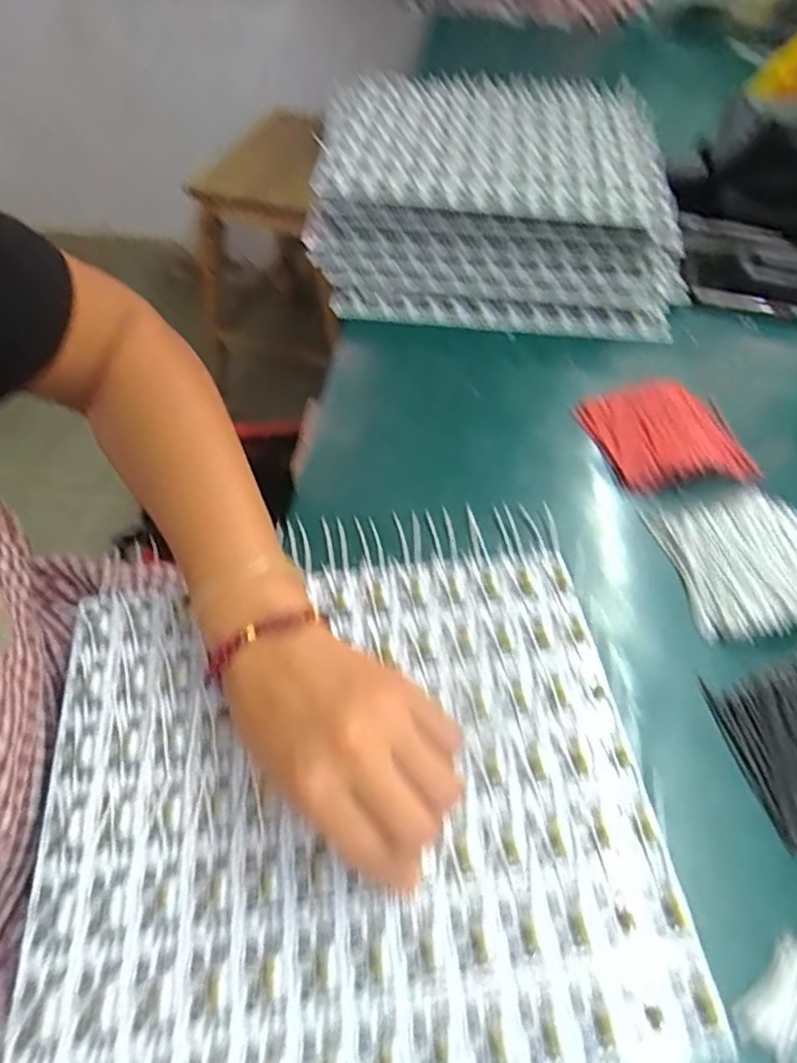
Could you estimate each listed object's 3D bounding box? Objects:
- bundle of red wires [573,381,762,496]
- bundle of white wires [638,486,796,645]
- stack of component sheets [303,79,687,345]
[{"bbox_3d":[0.199,-0.074,0.460,0.109,0.017,0.098,-8,53,-7],"label":"bundle of red wires"},{"bbox_3d":[0.227,0.018,0.388,0.106,0.020,0.099,-8,53,-7],"label":"bundle of white wires"},{"bbox_3d":[0.091,-0.330,0.600,0.326,0.091,0.313,1,52,0],"label":"stack of component sheets"}]

